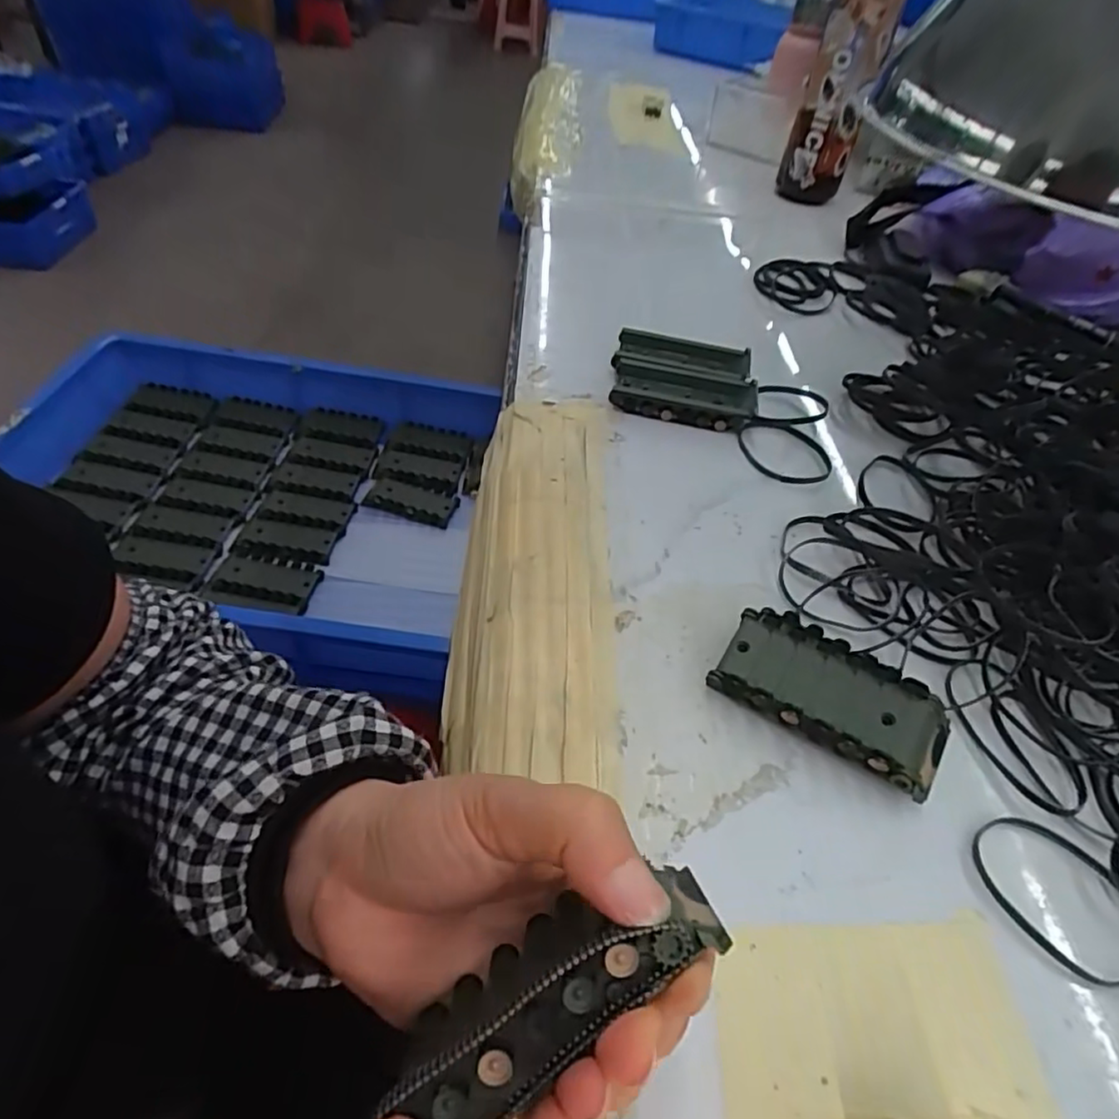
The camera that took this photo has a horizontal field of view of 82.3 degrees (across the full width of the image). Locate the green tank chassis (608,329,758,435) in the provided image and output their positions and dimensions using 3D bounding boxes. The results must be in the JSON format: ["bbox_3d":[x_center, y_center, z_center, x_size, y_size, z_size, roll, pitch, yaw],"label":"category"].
[{"bbox_3d":[0.089,-0.129,0.461,0.099,0.018,0.083,11,48,4],"label":"green tank chassis"}]

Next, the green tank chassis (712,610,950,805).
[{"bbox_3d":[0.121,0.062,0.287,0.095,0.026,0.048,31,52,20],"label":"green tank chassis"}]

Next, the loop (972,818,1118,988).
[{"bbox_3d":[0.197,0.131,0.249,0.048,0.004,0.067,-33,59,-30],"label":"loop"}]

